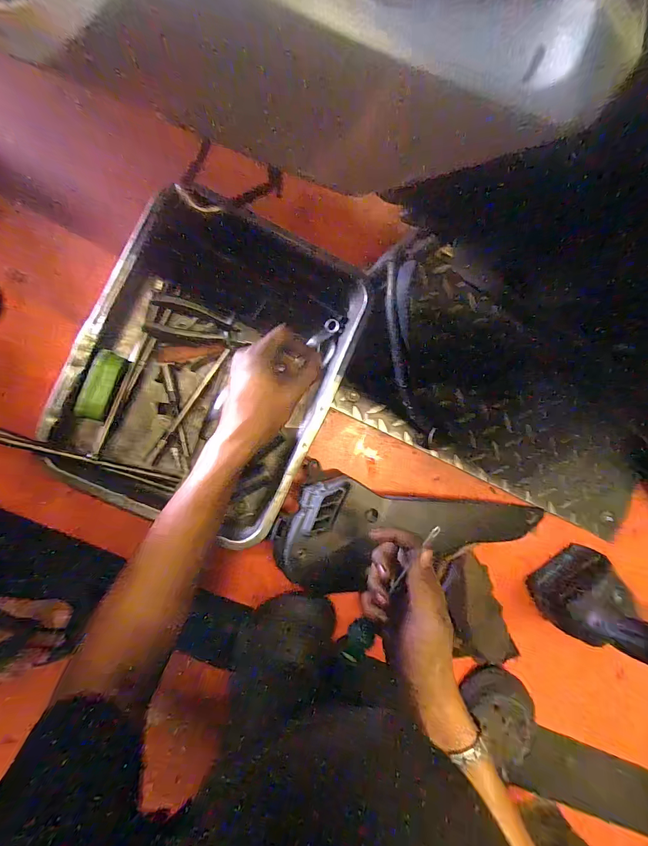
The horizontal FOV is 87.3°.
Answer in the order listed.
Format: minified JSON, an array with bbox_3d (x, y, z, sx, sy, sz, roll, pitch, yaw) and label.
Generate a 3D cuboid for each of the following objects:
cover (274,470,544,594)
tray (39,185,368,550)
[{"bbox_3d":[0.126,0.163,0.467,0.379,0.059,0.147,13,88,-7],"label":"cover"},{"bbox_3d":[-0.138,-0.073,0.427,0.302,0.081,0.400,23,86,-6],"label":"tray"}]

